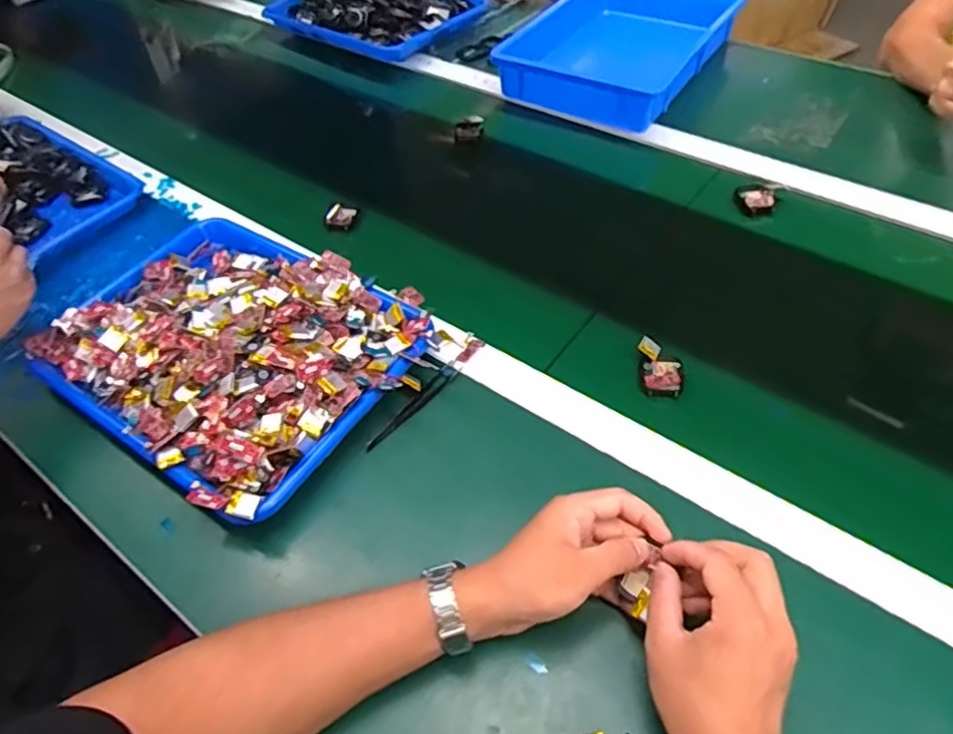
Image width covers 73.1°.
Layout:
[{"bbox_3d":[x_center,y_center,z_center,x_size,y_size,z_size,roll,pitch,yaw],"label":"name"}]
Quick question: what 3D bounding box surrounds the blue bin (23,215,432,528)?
[{"bbox_3d":[-0.231,-0.026,0.607,0.326,0.063,0.261,28,58,25],"label":"blue bin"}]

